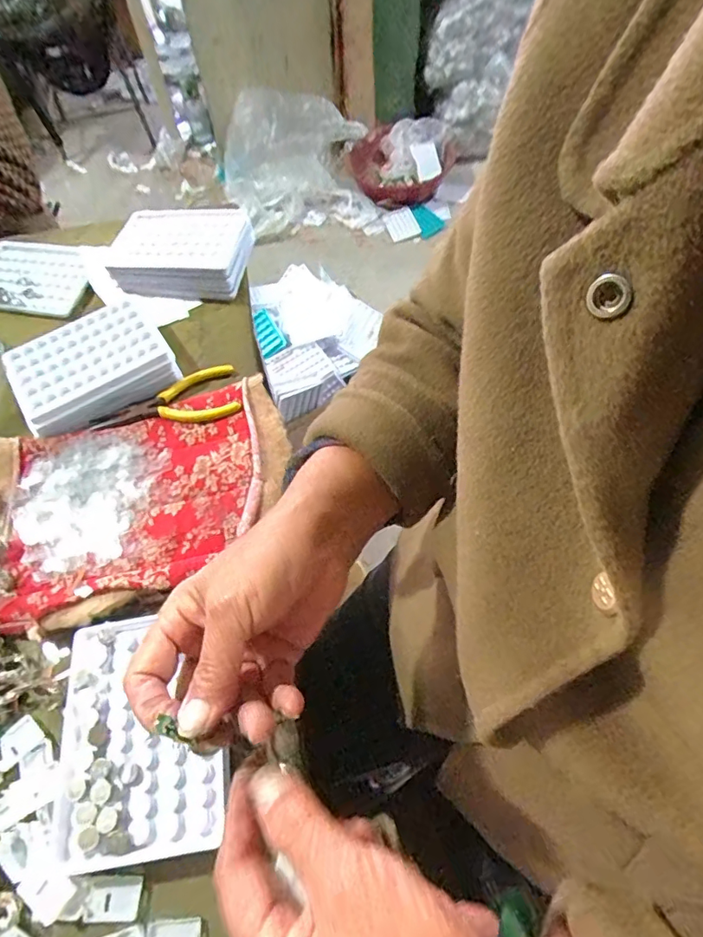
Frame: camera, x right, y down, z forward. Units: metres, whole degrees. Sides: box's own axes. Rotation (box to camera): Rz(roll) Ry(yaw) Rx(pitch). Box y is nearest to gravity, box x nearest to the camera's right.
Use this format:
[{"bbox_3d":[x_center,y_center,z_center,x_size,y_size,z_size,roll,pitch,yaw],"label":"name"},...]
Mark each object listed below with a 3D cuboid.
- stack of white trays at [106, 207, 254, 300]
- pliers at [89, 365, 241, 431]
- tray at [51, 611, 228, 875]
[{"bbox_3d":[-0.171,-0.222,0.517,0.136,0.037,0.099,6,60,4],"label":"stack of white trays"},{"bbox_3d":[-0.158,-0.055,0.438,0.120,0.018,0.061,-14,60,-8],"label":"pliers"},{"bbox_3d":[-0.129,0.157,0.305,0.094,0.014,0.133,-15,60,-8],"label":"tray"}]

